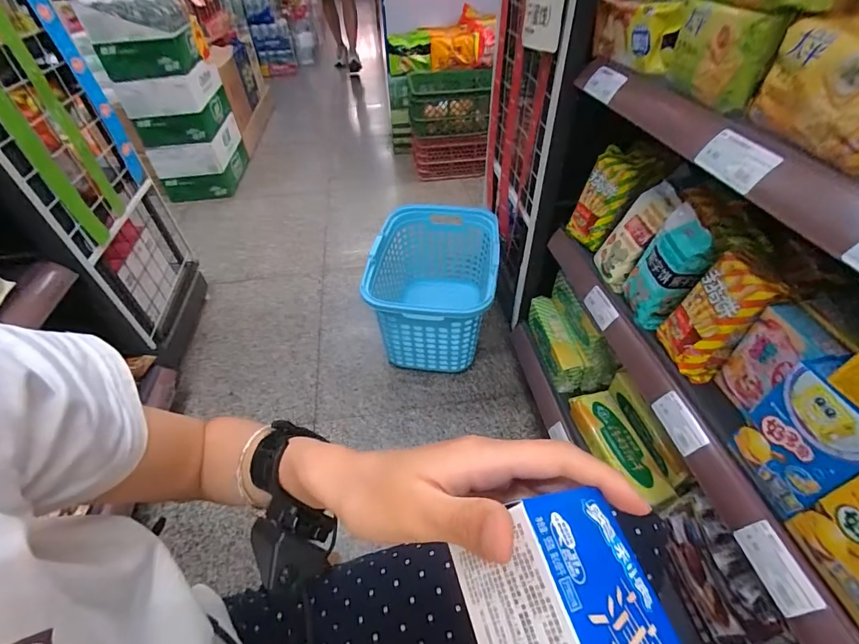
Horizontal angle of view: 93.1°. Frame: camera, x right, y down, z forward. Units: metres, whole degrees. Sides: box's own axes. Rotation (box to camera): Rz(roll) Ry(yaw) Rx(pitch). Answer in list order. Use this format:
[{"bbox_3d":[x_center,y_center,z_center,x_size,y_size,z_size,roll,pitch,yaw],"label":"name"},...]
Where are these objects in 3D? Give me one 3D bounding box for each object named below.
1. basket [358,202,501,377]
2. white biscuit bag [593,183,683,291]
[{"bbox_3d":[0.018,-0.118,1.083,0.295,0.212,0.431,6,45,8],"label":"basket"},{"bbox_3d":[0.322,-0.131,0.638,0.046,0.161,0.090,17,38,-22],"label":"white biscuit bag"}]

